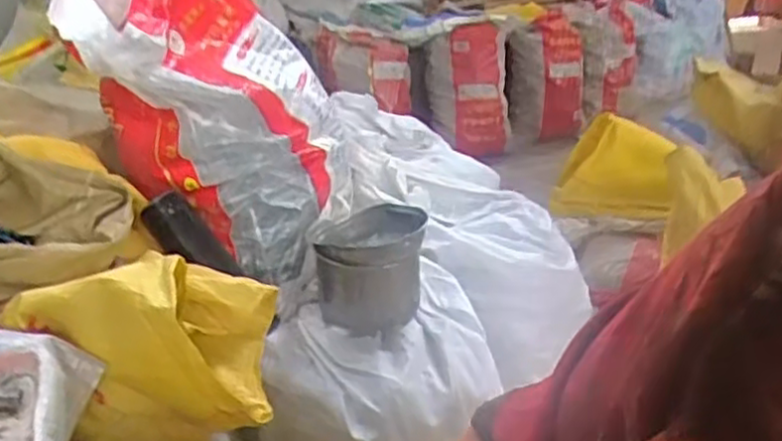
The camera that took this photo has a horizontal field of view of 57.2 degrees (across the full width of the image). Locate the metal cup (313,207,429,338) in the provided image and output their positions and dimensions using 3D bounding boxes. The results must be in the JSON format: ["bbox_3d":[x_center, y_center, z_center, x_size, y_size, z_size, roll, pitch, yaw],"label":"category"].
[{"bbox_3d":[-0.027,0.061,0.946,0.131,0.133,0.127,-1,23,1],"label":"metal cup"}]

